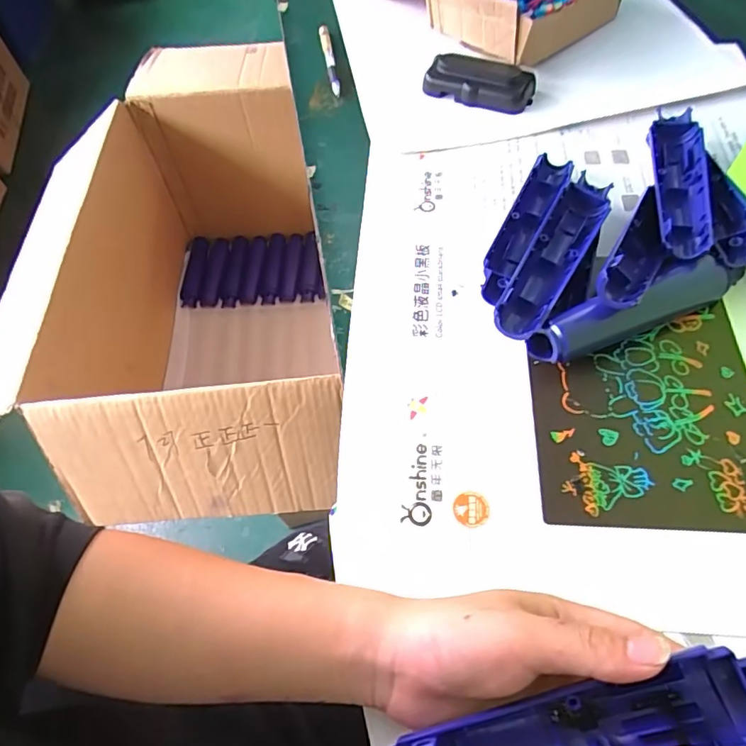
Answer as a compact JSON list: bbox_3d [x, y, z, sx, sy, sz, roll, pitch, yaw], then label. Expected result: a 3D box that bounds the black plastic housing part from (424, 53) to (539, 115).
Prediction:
[{"bbox_3d":[0.108,-0.298,0.535,0.107,0.028,0.050,21,62,16],"label":"black plastic housing part"}]

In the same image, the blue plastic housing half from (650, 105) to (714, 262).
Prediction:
[{"bbox_3d":[0.247,-0.159,0.421,0.040,0.014,0.169,9,60,9],"label":"blue plastic housing half"}]

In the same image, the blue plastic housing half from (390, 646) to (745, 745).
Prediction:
[{"bbox_3d":[0.090,0.152,0.222,0.166,0.026,0.034,-23,58,12],"label":"blue plastic housing half"}]

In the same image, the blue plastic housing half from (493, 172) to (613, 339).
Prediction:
[{"bbox_3d":[0.136,-0.083,0.398,0.034,0.037,0.168,27,64,18],"label":"blue plastic housing half"}]

